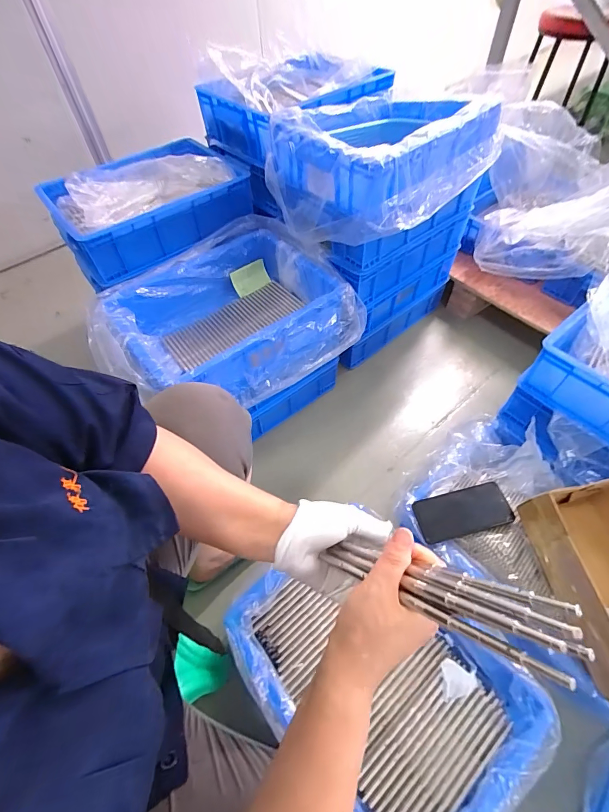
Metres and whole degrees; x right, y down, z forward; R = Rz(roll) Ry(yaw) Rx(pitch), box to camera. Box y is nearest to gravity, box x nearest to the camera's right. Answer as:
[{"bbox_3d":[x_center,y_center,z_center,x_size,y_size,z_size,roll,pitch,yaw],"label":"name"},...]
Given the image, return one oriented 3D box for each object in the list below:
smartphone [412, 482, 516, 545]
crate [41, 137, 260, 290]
[{"bbox_3d":[0.286,0.194,0.677,0.164,0.011,0.076,-14,73,0],"label":"smartphone"},{"bbox_3d":[-0.355,-0.480,0.876,0.426,0.117,0.324,-35,60,-20],"label":"crate"}]

